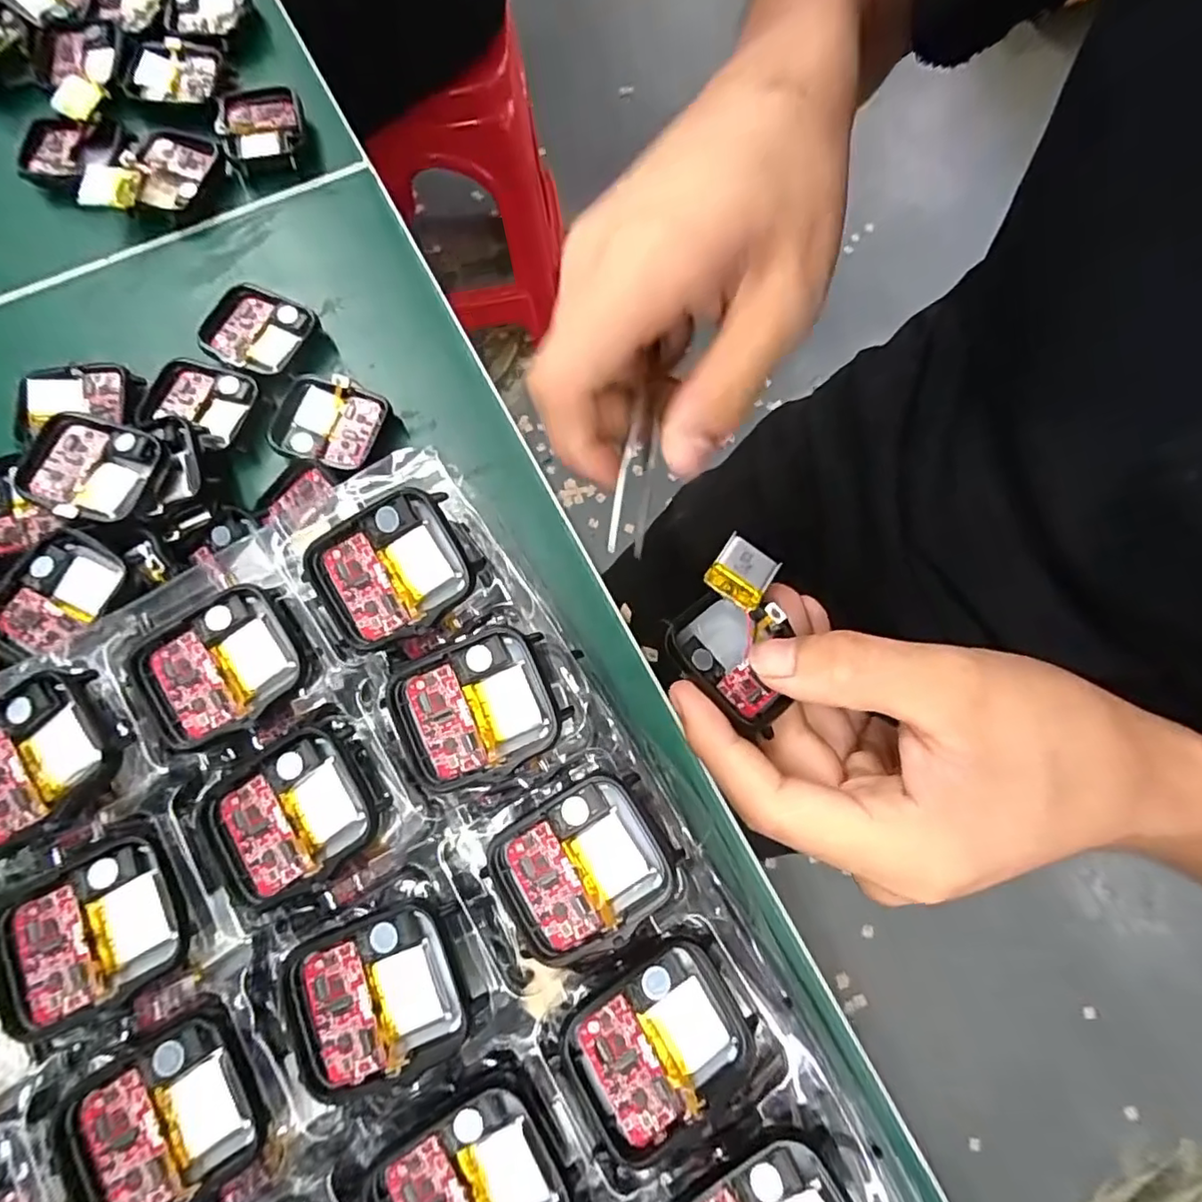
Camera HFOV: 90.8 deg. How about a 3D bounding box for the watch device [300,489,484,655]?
[{"bbox_3d":[-0.060,-0.009,0.171,0.047,0.014,0.036,-26,78,-7],"label":"watch device"}]

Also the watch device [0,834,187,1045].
[{"bbox_3d":[-0.134,0.087,0.153,0.044,0.008,0.038,-26,78,-7],"label":"watch device"}]

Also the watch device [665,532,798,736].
[{"bbox_3d":[0.046,0.010,0.195,0.041,0.014,0.051,35,78,7],"label":"watch device"}]

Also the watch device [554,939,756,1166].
[{"bbox_3d":[0.014,0.111,0.149,0.045,0.012,0.037,-28,78,-7],"label":"watch device"}]

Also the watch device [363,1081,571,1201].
[{"bbox_3d":[-0.033,0.143,0.142,0.044,0.005,0.036,-27,78,-7],"label":"watch device"}]

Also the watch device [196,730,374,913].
[{"bbox_3d":[-0.086,0.060,0.161,0.044,0.005,0.037,-32,79,-8],"label":"watch device"}]

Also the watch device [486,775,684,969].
[{"bbox_3d":[-0.005,0.070,0.157,0.045,0.008,0.037,-30,78,-8],"label":"watch device"}]

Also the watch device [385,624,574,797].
[{"bbox_3d":[-0.035,0.031,0.167,0.045,0.011,0.037,-23,78,-6],"label":"watch device"}]

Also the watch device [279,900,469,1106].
[{"bbox_3d":[-0.058,0.100,0.149,0.043,0.008,0.037,-19,77,-5],"label":"watch device"}]

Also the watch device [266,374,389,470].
[{"bbox_3d":[-0.112,-0.073,0.241,0.043,0.006,0.036,14,76,3],"label":"watch device"}]

